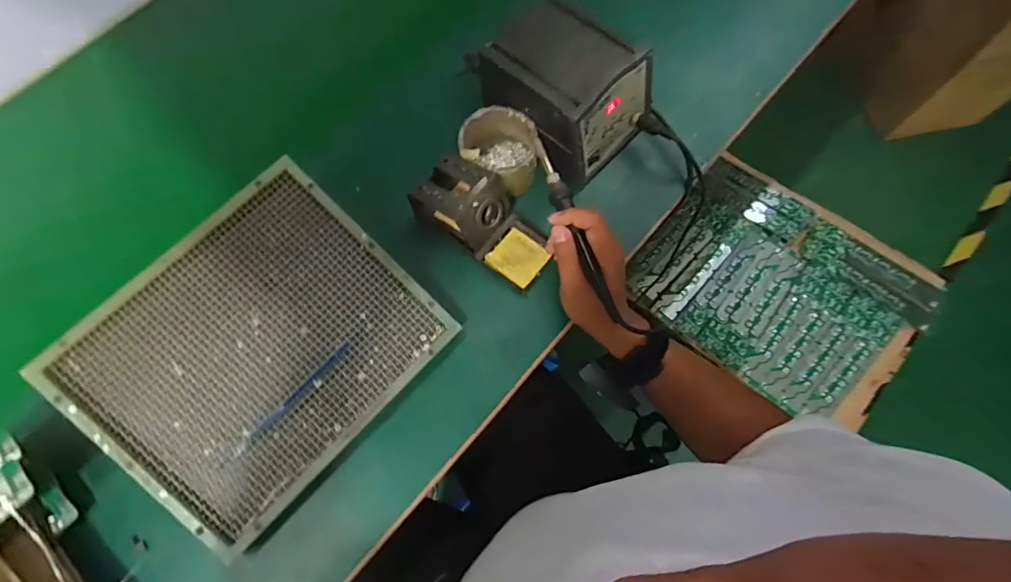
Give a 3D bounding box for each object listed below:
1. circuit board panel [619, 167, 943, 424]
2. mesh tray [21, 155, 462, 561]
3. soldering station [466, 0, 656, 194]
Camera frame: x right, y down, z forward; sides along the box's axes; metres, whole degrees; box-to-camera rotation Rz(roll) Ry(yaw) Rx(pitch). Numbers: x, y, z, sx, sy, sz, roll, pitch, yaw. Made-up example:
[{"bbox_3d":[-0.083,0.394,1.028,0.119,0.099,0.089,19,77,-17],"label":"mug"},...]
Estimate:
[{"bbox_3d":[0.538,-0.007,0.959,0.488,0.033,0.395,35,82,10],"label":"circuit board panel"},{"bbox_3d":[-0.236,0.054,0.463,0.248,0.013,0.292,44,77,-3],"label":"mesh tray"},{"bbox_3d":[0.072,-0.232,0.550,0.130,0.099,0.165,-42,74,-13],"label":"soldering station"}]

